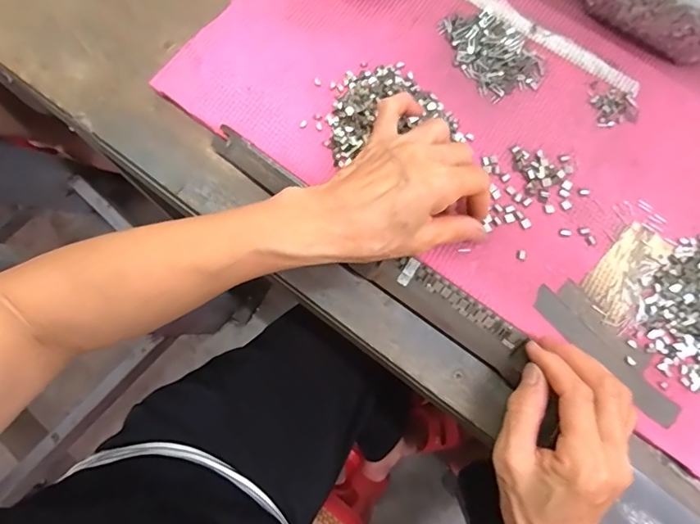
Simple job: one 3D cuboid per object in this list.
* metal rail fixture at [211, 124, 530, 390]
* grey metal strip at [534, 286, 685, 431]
[{"bbox_3d":[0.009,-0.012,0.351,0.278,0.014,0.033,37,81,8],"label":"metal rail fixture"},{"bbox_3d":[0.181,0.067,0.340,0.019,0.004,0.122,-44,82,-8],"label":"grey metal strip"}]

